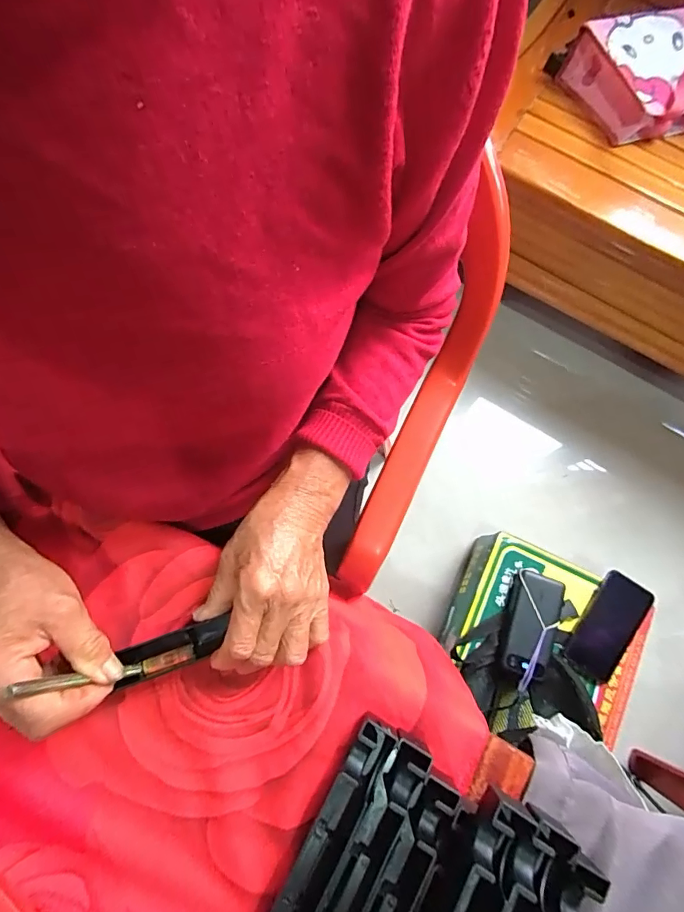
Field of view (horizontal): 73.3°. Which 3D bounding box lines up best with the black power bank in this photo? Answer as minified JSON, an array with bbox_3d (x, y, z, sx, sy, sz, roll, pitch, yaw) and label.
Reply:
[{"bbox_3d":[0.295,0.260,0.712,0.074,0.026,0.150,18,76,4],"label":"black power bank"}]

